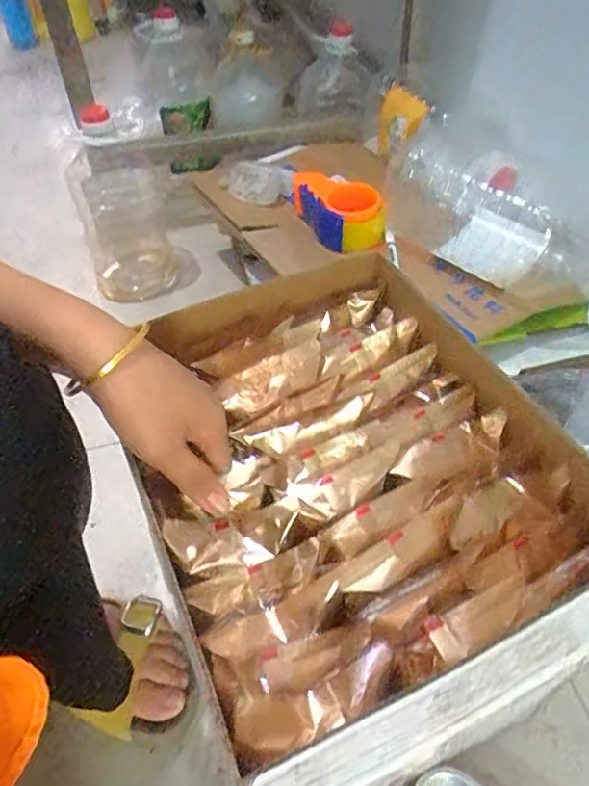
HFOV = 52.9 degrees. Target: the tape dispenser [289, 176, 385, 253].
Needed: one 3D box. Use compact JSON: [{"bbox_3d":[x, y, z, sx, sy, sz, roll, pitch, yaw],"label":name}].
[{"bbox_3d":[0.065,-0.284,0.919,0.096,0.076,0.173,-18,49,-16],"label":"tape dispenser"}]

